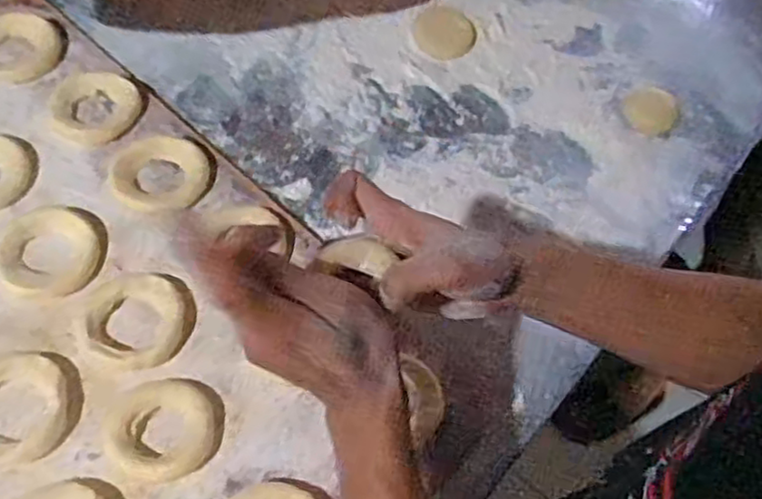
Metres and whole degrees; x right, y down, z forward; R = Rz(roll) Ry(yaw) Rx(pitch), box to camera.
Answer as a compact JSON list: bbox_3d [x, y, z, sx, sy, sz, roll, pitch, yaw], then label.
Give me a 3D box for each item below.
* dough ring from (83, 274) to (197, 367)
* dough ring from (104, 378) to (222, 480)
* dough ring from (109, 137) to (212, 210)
[{"bbox_3d":[-0.179,0.052,0.518,0.079,0.013,0.074,3,60,-5],"label":"dough ring"},{"bbox_3d":[-0.150,0.120,0.479,0.073,0.016,0.070,-13,63,-14],"label":"dough ring"},{"bbox_3d":[-0.185,-0.060,0.587,0.079,0.025,0.068,-9,62,-12],"label":"dough ring"}]

